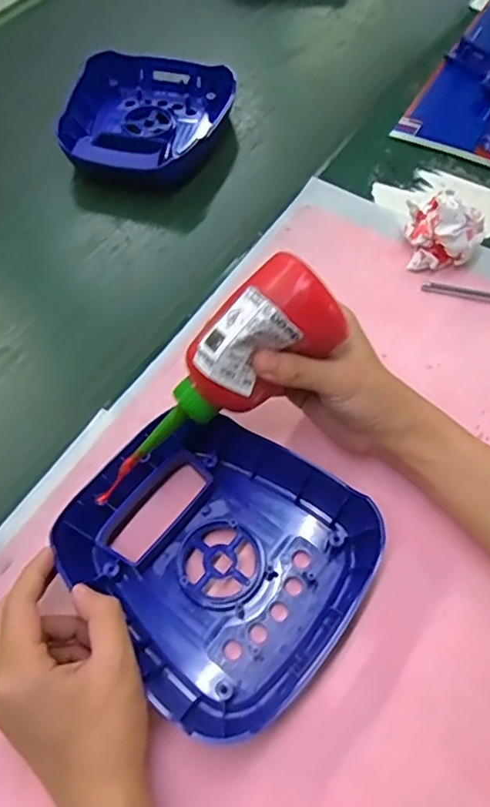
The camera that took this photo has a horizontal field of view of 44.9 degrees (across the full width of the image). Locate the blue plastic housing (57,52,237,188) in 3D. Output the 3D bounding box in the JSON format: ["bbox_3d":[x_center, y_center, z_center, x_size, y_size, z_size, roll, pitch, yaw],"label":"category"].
[{"bbox_3d":[-0.107,-0.297,0.631,0.166,0.045,0.194,13,60,6],"label":"blue plastic housing"}]

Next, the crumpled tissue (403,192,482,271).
[{"bbox_3d":[0.173,-0.150,0.512,0.063,0.056,0.051,5,60,2],"label":"crumpled tissue"}]

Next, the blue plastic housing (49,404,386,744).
[{"bbox_3d":[-0.018,0.091,0.378,0.180,0.037,0.164,39,66,19],"label":"blue plastic housing"}]

